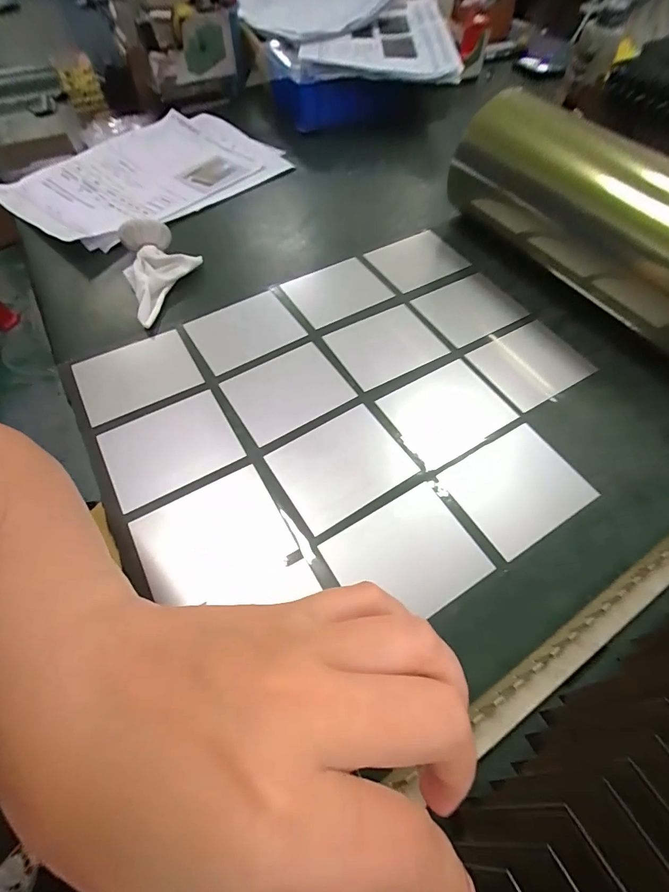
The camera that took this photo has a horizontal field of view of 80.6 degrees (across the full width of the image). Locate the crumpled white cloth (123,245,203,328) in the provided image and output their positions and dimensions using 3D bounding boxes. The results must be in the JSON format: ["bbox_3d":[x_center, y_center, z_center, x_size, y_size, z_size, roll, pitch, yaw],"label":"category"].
[{"bbox_3d":[-0.195,-0.173,0.414,0.063,0.032,0.100,20,61,10],"label":"crumpled white cloth"}]

